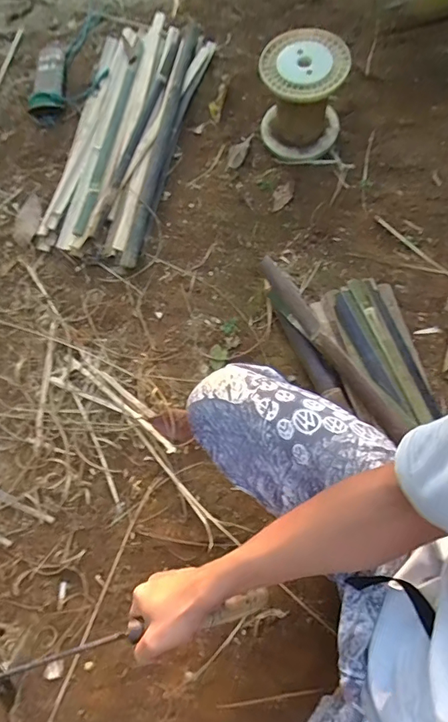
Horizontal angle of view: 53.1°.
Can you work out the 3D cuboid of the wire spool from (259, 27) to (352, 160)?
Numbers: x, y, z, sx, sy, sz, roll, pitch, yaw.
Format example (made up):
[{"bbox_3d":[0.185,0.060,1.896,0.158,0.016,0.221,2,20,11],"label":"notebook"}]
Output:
[{"bbox_3d":[0.198,-0.664,1.136,0.207,0.206,0.198,5,66,5],"label":"wire spool"}]

